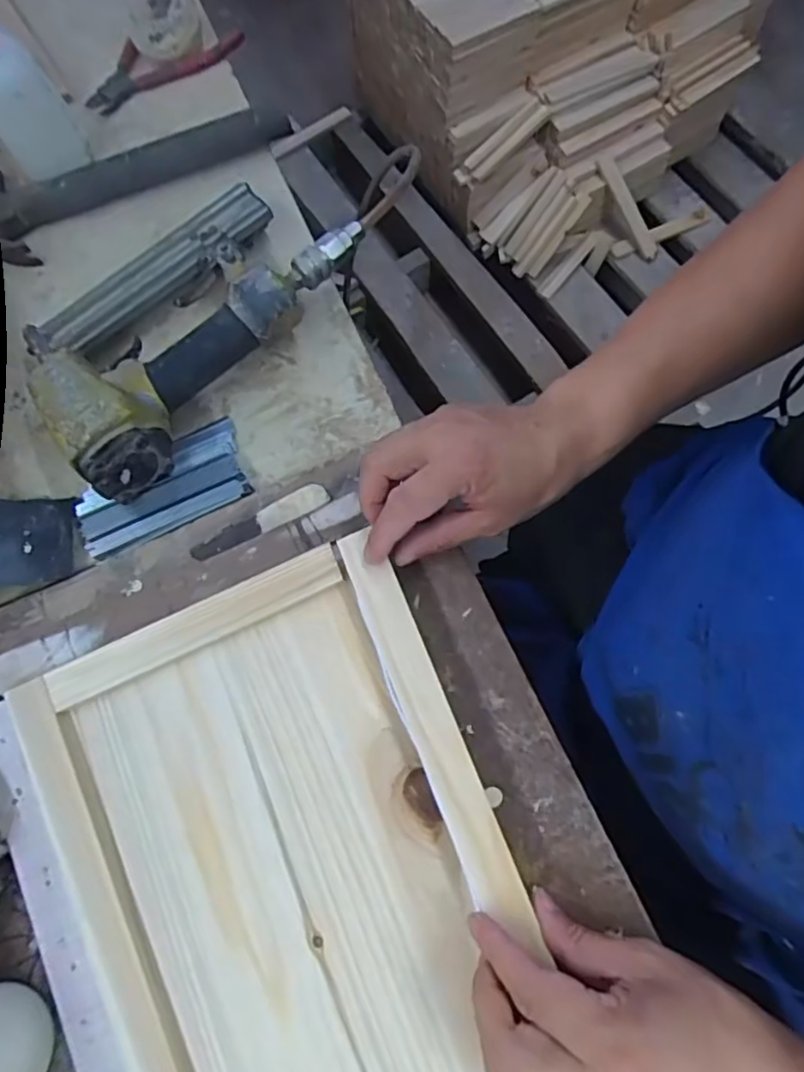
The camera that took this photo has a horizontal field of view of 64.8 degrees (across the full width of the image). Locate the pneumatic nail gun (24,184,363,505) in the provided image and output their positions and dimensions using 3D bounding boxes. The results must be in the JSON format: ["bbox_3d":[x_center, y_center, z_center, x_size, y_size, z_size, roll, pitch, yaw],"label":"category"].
[{"bbox_3d":[-0.169,-0.167,0.468,0.156,0.049,0.262,39,78,12],"label":"pneumatic nail gun"}]

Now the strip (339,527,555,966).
[{"bbox_3d":[0.056,0.200,0.353,0.028,0.024,0.446,-21,74,-5],"label":"strip"}]

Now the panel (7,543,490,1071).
[{"bbox_3d":[-0.064,0.240,0.359,0.219,0.016,0.422,-23,74,-6],"label":"panel"}]

